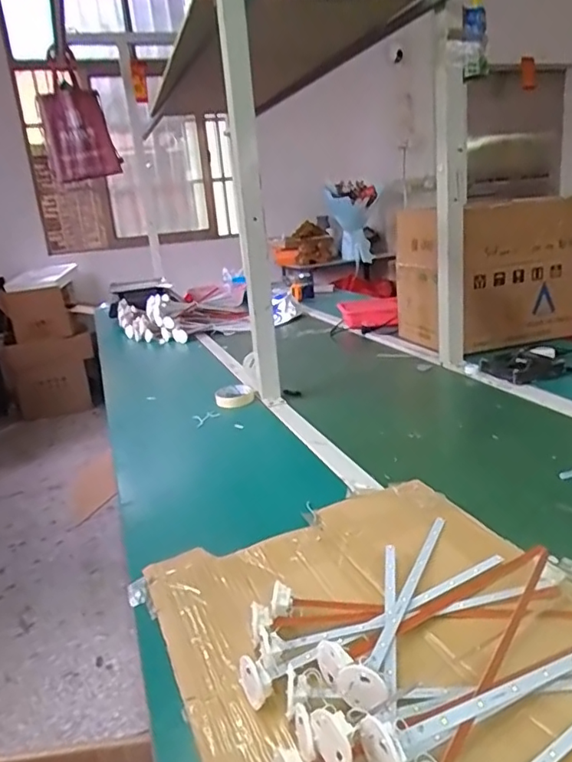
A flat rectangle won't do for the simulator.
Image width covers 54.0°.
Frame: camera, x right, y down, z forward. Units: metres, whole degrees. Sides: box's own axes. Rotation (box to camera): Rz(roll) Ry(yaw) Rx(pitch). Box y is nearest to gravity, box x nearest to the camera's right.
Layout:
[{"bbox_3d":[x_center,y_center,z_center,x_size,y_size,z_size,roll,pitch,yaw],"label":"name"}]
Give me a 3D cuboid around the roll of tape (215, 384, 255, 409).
[{"bbox_3d":[-0.103,0.030,1.156,0.078,0.029,0.072,-5,16,1],"label":"roll of tape"}]

